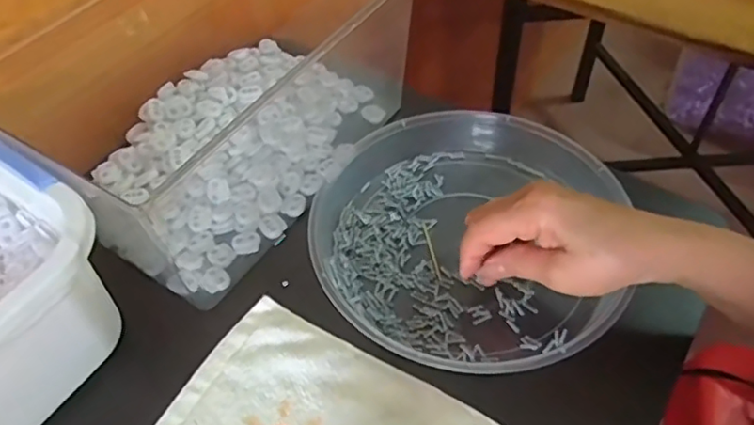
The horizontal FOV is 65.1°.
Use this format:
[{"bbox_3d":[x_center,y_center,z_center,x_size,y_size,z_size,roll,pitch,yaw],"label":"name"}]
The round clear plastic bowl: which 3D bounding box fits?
[{"bbox_3d":[0.060,0.006,0.438,0.216,0.053,0.224,7,52,9],"label":"round clear plastic bowl"}]

